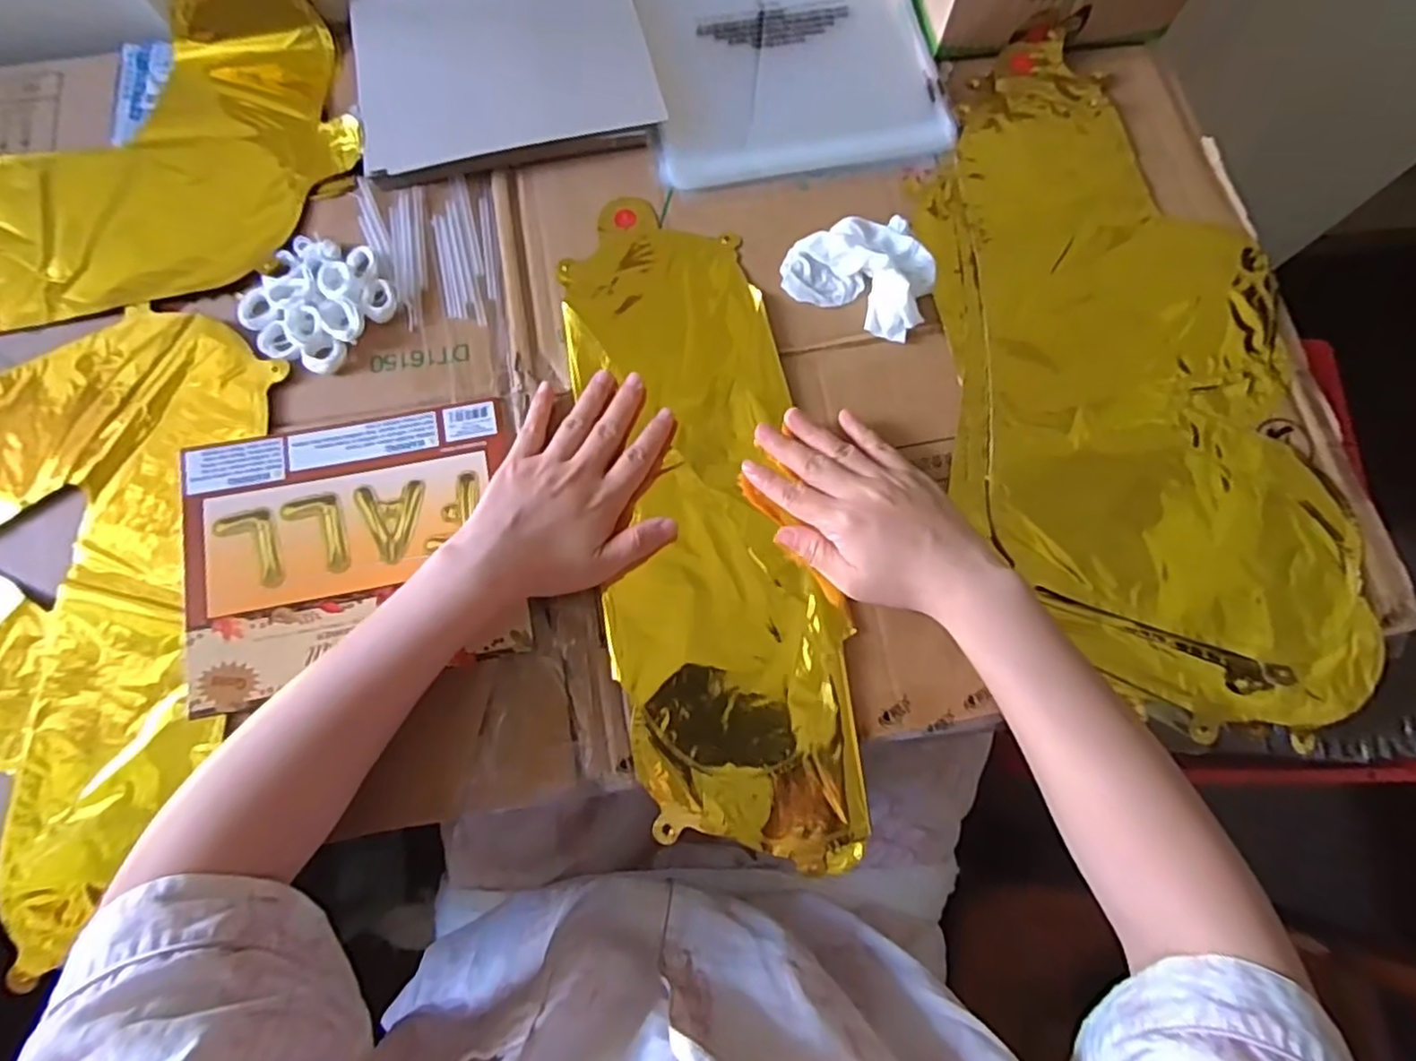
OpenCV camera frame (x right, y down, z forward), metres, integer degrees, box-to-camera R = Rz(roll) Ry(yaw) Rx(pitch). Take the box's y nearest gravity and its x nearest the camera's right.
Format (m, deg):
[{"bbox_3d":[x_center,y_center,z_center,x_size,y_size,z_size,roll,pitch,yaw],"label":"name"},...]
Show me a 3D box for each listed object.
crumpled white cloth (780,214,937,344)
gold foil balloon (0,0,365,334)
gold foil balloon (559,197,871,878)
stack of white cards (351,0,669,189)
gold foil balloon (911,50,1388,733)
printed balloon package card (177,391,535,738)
[{"bbox_3d":[0.102,-0.176,0.449,0.094,0.024,0.075,23,76,5],"label":"crumpled white cloth"},{"bbox_3d":[-0.442,-0.245,0.468,0.397,0.045,0.237,-15,76,-5],"label":"gold foil balloon"},{"bbox_3d":[-0.002,-0.014,0.426,0.133,0.014,0.415,-9,77,-4],"label":"gold foil balloon"},{"bbox_3d":[-0.144,-0.332,0.490,0.204,0.017,0.158,-13,76,-5],"label":"stack of white cards"},{"bbox_3d":[0.271,-0.107,0.448,0.229,0.020,0.459,-3,75,-2],"label":"gold foil balloon"},{"bbox_3d":[-0.211,0.010,0.410,0.189,0.005,0.156,-11,78,-5],"label":"printed balloon package card"}]

